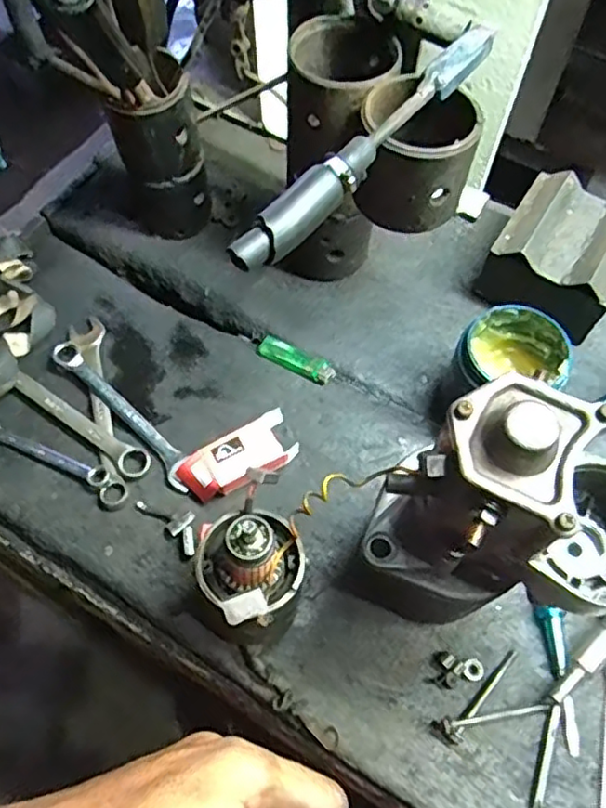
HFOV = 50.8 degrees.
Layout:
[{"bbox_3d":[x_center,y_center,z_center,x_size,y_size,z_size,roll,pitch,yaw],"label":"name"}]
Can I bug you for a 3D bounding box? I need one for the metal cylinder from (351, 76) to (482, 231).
[{"bbox_3d":[0.084,-0.191,0.487,0.084,0.080,0.081,0,62,-1],"label":"metal cylinder"}]

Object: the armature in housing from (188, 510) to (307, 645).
[{"bbox_3d":[-0.039,0.123,0.457,0.077,0.155,0.076,34,66,16],"label":"armature in housing"}]

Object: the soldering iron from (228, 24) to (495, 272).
[{"bbox_3d":[0.050,-0.179,0.434,0.028,0.030,0.267,38,67,18],"label":"soldering iron"}]

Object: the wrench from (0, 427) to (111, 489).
[{"bbox_3d":[-0.241,0.044,0.585,0.146,0.010,0.022,23,64,11],"label":"wrench"}]

